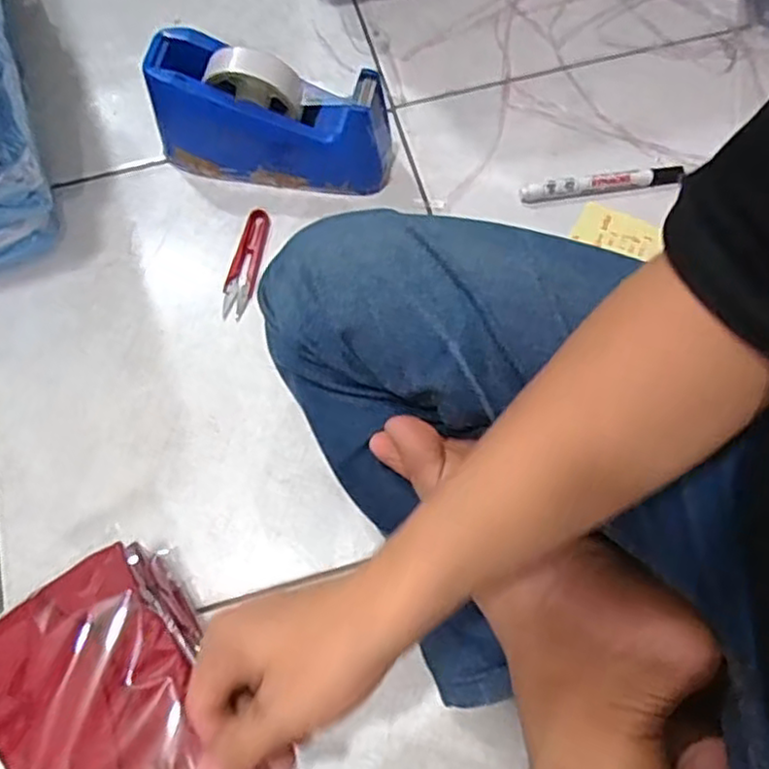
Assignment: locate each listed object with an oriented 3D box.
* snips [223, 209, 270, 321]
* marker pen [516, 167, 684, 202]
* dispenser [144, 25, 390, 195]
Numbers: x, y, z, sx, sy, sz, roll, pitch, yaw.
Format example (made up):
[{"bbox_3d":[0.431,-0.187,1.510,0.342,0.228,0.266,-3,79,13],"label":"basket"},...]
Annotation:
[{"bbox_3d":[-0.120,-0.106,0.597,0.023,0.009,0.100,11,70,5],"label":"snips"},{"bbox_3d":[0.194,-0.180,0.618,0.146,0.016,0.017,-8,70,-2],"label":"marker pen"},{"bbox_3d":[-0.094,-0.226,0.590,0.197,0.100,0.073,13,70,6],"label":"dispenser"}]

